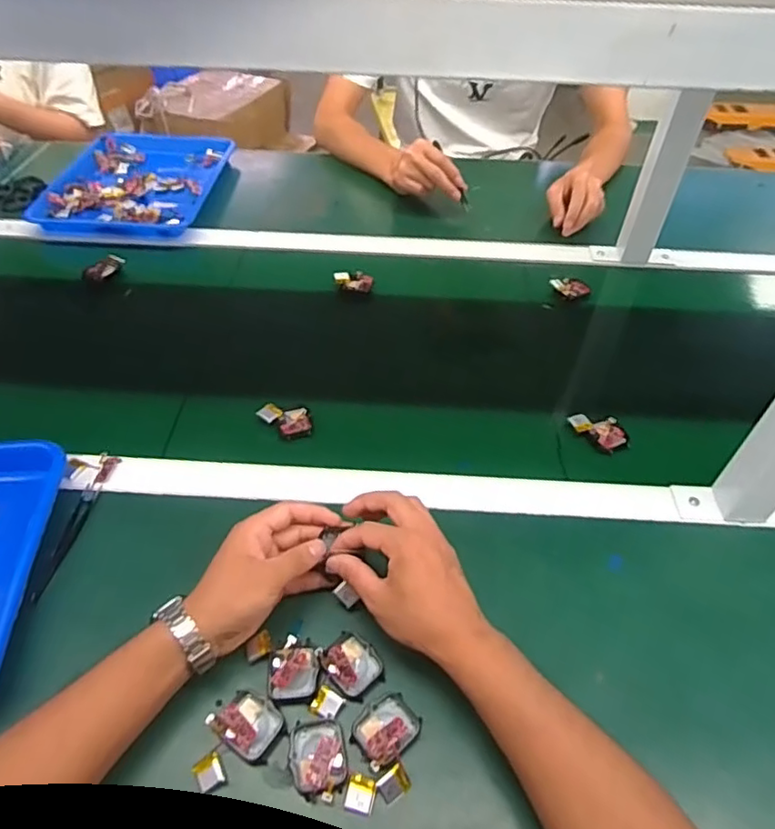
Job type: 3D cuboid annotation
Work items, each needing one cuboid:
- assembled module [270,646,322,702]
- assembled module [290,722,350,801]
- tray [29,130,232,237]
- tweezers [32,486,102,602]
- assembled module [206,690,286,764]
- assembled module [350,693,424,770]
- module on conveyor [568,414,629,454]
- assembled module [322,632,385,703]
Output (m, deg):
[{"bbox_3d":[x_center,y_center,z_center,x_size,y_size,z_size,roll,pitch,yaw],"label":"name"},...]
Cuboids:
[{"bbox_3d":[-0.071,0.199,0.456,0.038,0.010,0.038,-4,49,-5],"label":"assembled module"},{"bbox_3d":[-0.048,0.244,0.419,0.040,0.011,0.049,-7,49,-7],"label":"assembled module"},{"bbox_3d":[-0.405,-0.390,0.972,0.247,0.032,0.309,2,48,1],"label":"tray"},{"bbox_3d":[-0.292,0.111,0.539,0.016,0.010,0.122,4,48,3],"label":"tweezers"},{"bbox_3d":[-0.101,0.226,0.434,0.048,0.013,0.039,27,53,21],"label":"assembled module"},{"bbox_3d":[-0.001,0.228,0.431,0.047,0.010,0.038,-31,56,-25],"label":"assembled module"},{"bbox_3d":[0.229,0.016,0.634,0.061,0.018,0.036,33,55,25],"label":"module on conveyor"},{"bbox_3d":[-0.026,0.194,0.459,0.040,0.016,0.043,-35,57,-28],"label":"assembled module"}]

